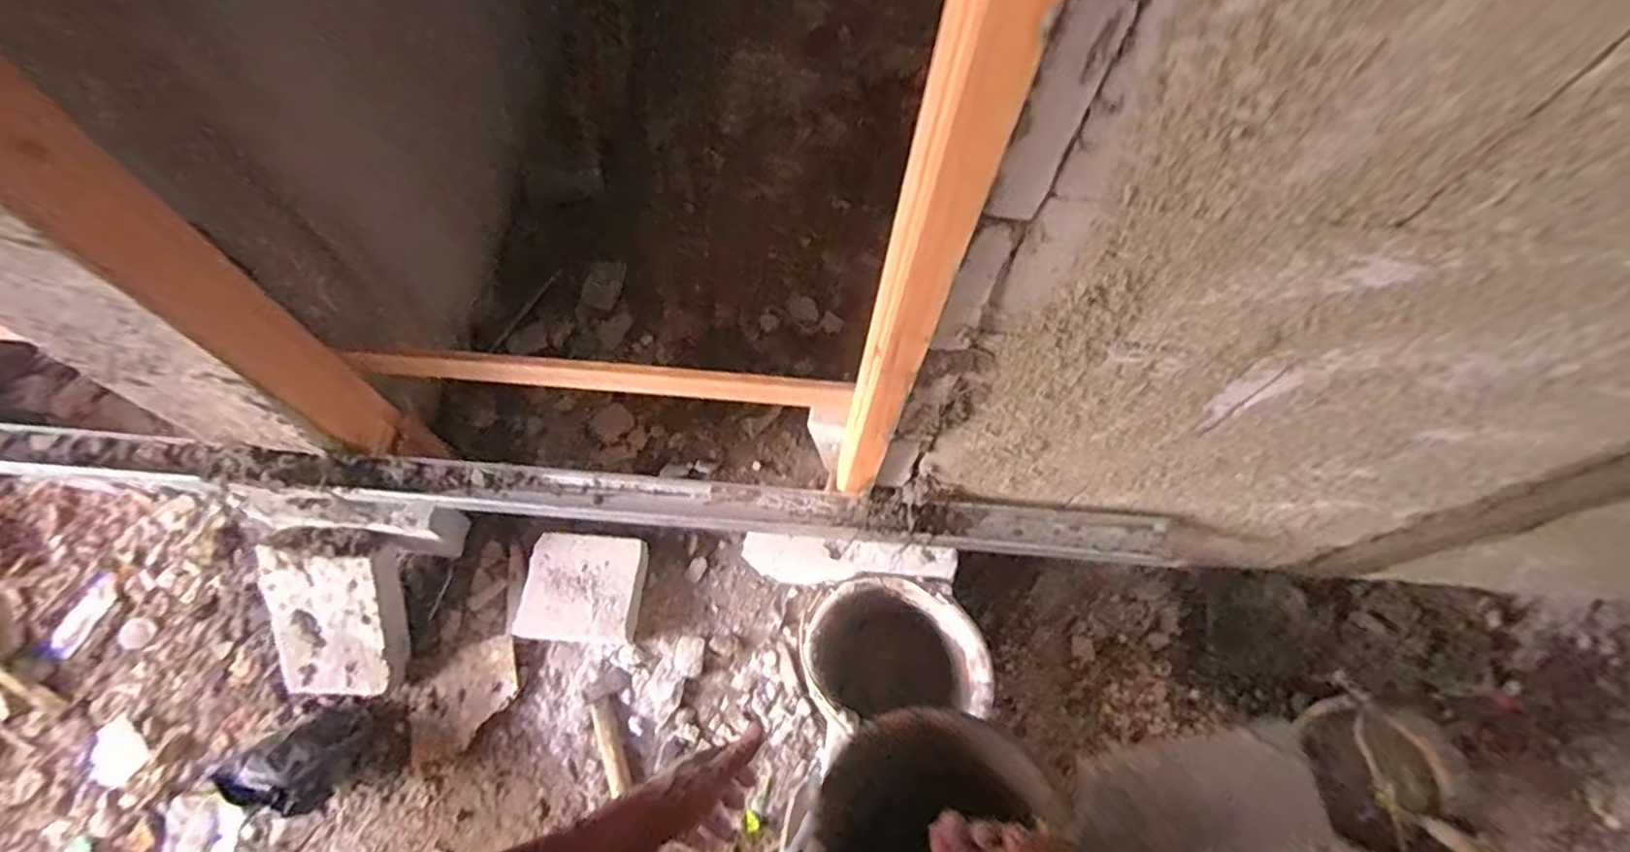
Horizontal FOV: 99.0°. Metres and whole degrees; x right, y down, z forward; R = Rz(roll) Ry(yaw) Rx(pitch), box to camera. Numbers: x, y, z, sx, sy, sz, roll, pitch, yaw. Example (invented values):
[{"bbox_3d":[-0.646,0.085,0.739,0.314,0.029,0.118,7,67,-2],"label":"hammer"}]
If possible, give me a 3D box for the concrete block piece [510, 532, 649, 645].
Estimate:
[{"bbox_3d":[-0.448,0.311,1.327,0.230,0.091,0.195,7,65,0],"label":"concrete block piece"}]

